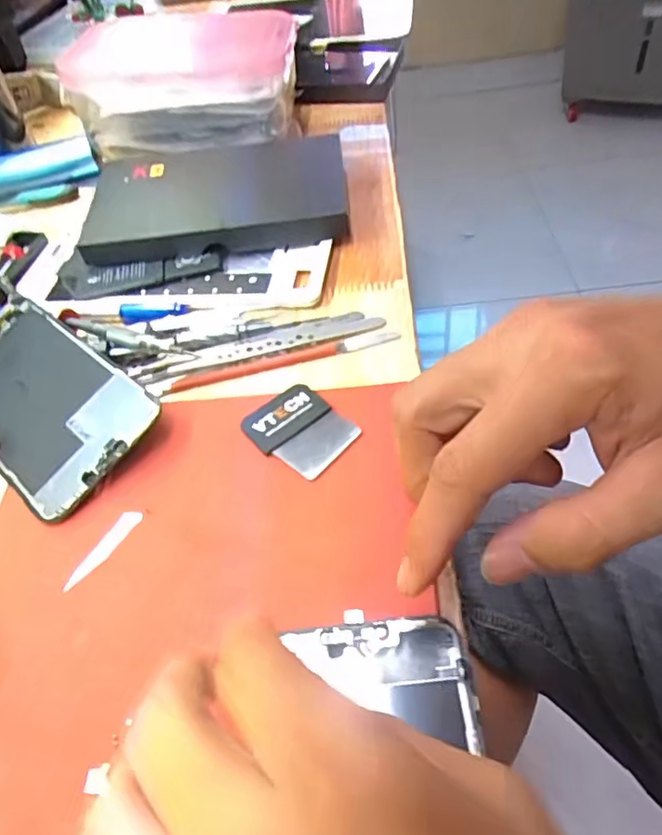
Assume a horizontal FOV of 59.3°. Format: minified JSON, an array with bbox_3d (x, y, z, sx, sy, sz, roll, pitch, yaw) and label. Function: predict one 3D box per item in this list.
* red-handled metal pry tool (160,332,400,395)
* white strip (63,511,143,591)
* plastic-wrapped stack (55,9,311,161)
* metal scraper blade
[{"bbox_3d":[-0.028,-0.031,0.316,0.129,0.007,0.009,-11,51,-4],"label":"red-handled metal pry tool"},{"bbox_3d":[-0.096,0.056,0.246,0.008,0.004,0.041,24,56,22],"label":"white strip"},{"bbox_3d":[-0.117,-0.265,0.453,0.183,0.066,0.123,-5,50,0],"label":"plastic-wrapped stack"},{"bbox_3d":[-0.016,0.005,0.276,0.039,0.004,0.049,-38,58,-24],"label":"metal scraper blade"}]

